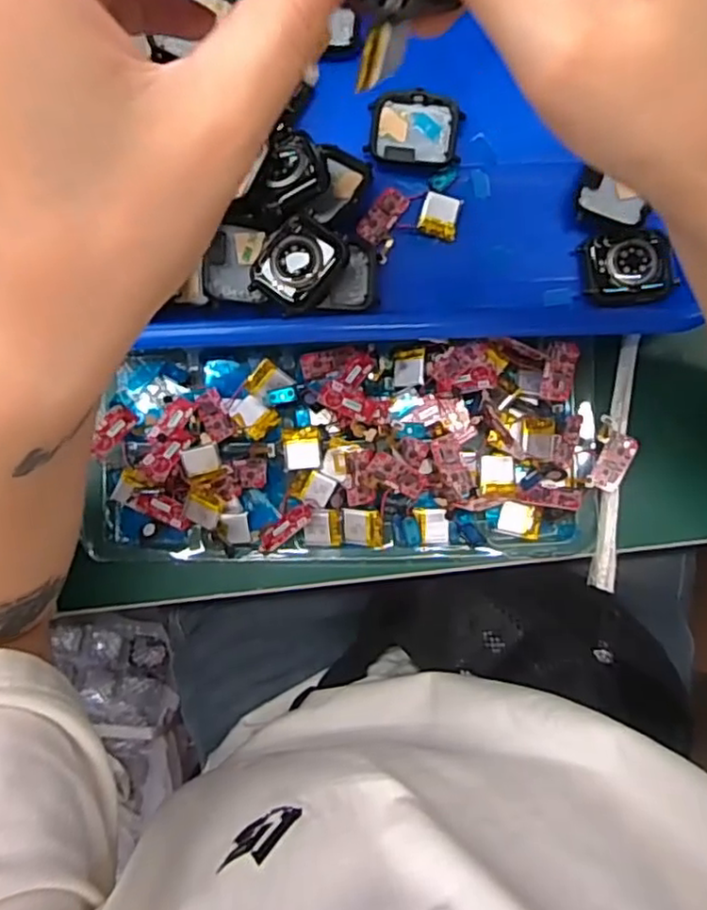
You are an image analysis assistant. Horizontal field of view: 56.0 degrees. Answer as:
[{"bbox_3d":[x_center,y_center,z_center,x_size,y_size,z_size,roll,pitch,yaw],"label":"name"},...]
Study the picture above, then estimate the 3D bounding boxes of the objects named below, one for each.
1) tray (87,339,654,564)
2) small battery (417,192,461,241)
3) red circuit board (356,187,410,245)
[{"bbox_3d":[-0.001,-0.002,0.336,0.259,0.029,0.108,-1,85,2],"label":"tray"},{"bbox_3d":[0.044,-0.120,0.334,0.019,0.005,0.020,17,86,3],"label":"small battery"},{"bbox_3d":[0.015,-0.120,0.335,0.014,0.004,0.028,37,88,4],"label":"red circuit board"}]

